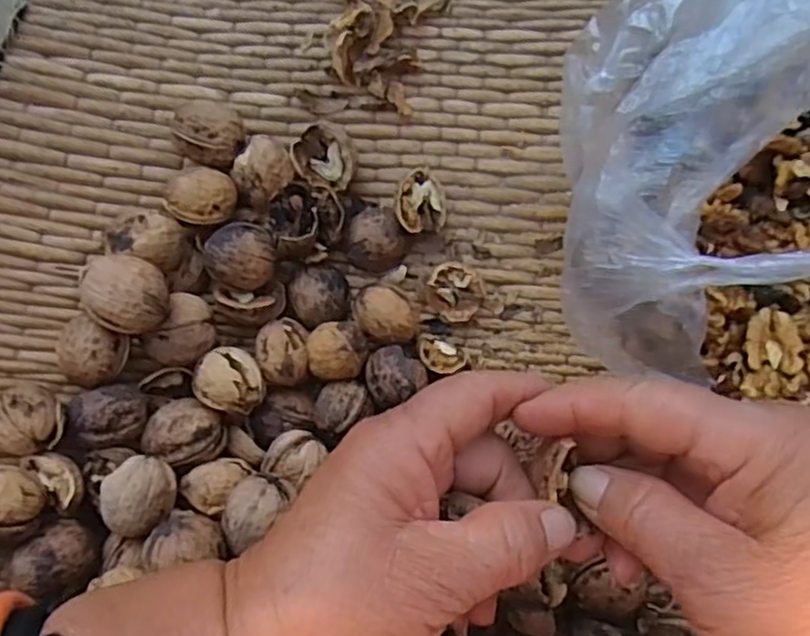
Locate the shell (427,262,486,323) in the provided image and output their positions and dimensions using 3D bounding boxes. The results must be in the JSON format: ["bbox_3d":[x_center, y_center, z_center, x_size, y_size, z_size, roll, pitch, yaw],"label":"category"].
[{"bbox_3d":[0.025,-0.013,0.343,0.022,0.018,0.026,-41,76,-14],"label":"shell"}]

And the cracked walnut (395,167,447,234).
[{"bbox_3d":[0.008,-0.057,0.344,0.024,0.020,0.033,12,71,3],"label":"cracked walnut"}]

